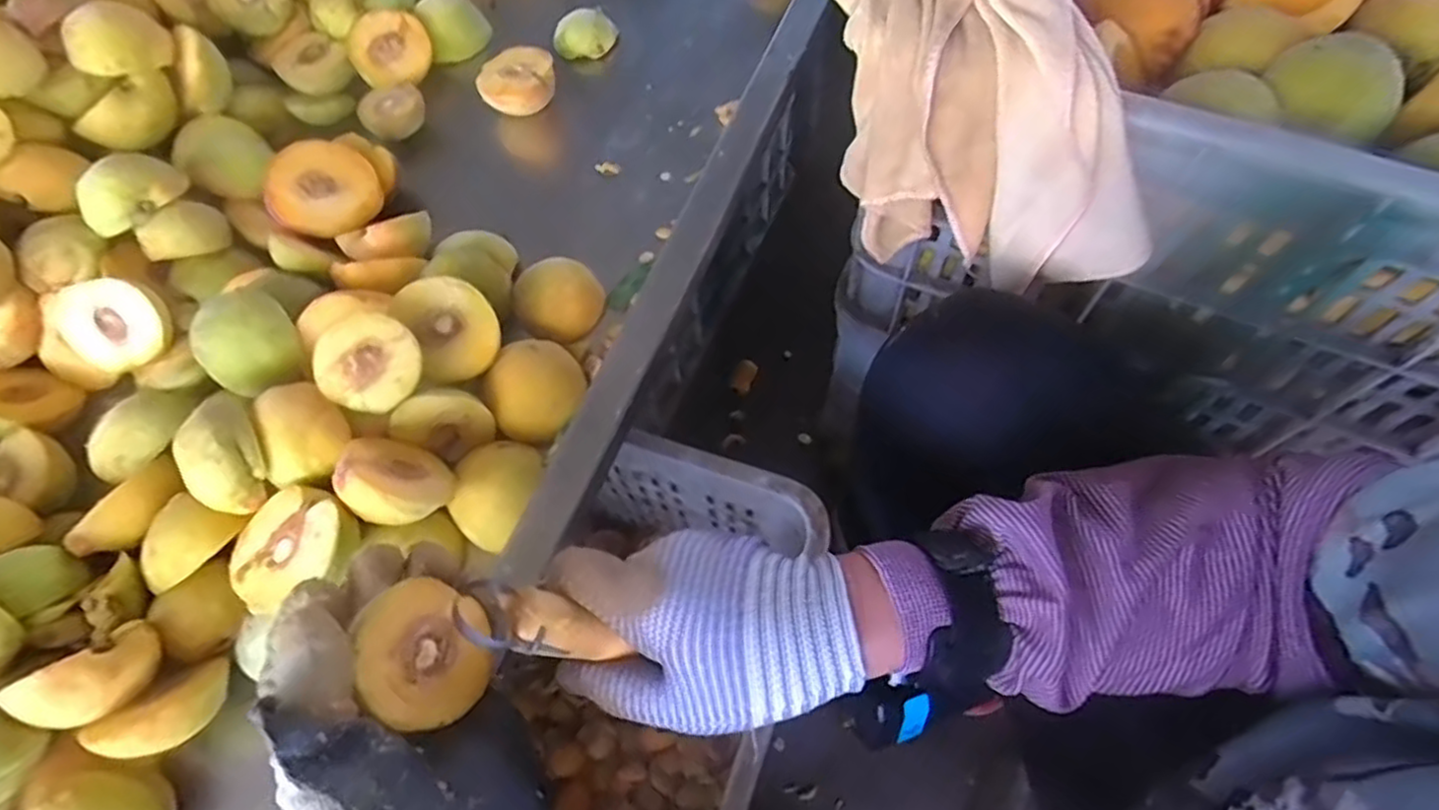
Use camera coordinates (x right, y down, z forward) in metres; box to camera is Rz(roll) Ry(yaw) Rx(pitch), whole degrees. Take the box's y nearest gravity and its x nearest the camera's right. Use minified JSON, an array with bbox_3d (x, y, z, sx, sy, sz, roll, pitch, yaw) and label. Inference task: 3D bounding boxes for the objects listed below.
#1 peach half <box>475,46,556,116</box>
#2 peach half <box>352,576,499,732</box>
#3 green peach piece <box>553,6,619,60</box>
[{"bbox_3d":[-0.161,-0.260,0.575,0.058,0.026,0.055,7,65,6],"label":"peach half"},{"bbox_3d":[-0.119,0.099,0.280,0.027,0.048,0.046,-32,59,37],"label":"peach half"},{"bbox_3d":[-0.114,-0.314,0.602,0.053,0.022,0.035,-13,64,-4],"label":"green peach piece"}]

